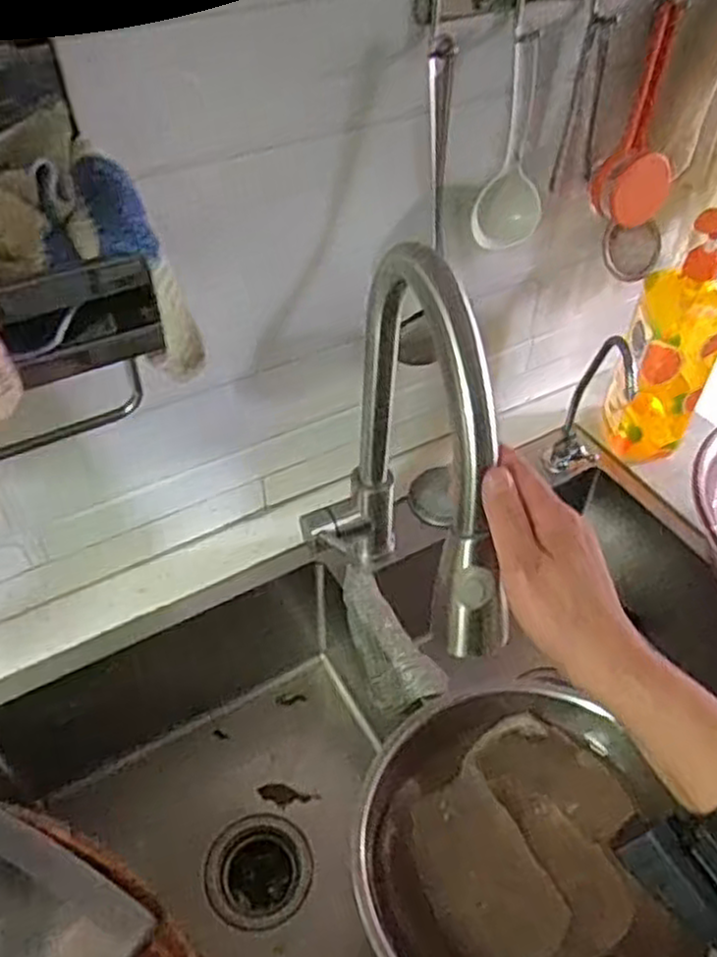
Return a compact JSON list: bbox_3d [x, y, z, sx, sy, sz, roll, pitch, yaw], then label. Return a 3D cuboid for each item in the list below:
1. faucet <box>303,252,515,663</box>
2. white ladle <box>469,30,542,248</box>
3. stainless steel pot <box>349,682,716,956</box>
[{"bbox_3d":[0.022,0.020,0.586,0.085,0.383,0.277,-8,48,-9],"label":"faucet"},{"bbox_3d":[0.131,-0.275,0.628,0.057,0.167,0.029,-20,50,-19],"label":"white ladle"},{"bbox_3d":[0.116,0.277,0.552,0.231,0.067,0.242,0,47,-1],"label":"stainless steel pot"}]

